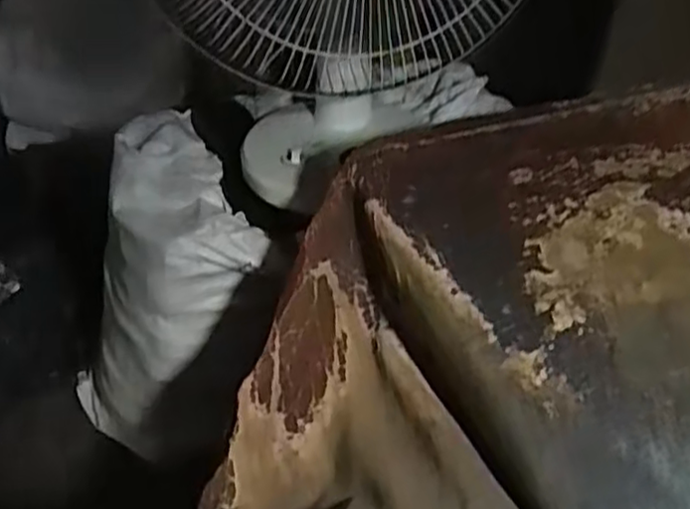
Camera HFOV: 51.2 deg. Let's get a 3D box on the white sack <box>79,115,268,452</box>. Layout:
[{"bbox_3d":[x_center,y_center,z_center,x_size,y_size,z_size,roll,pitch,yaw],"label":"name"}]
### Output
[{"bbox_3d":[-0.257,0.090,0.909,0.109,0.452,0.257,-1,41,-35],"label":"white sack"}]

